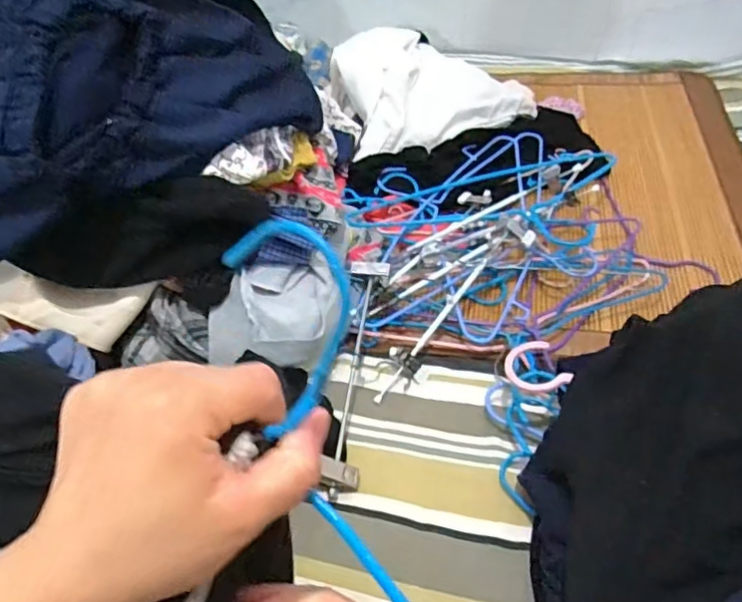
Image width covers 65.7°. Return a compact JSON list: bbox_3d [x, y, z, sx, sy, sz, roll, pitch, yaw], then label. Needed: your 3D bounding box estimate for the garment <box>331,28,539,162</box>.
[{"bbox_3d":[0.115,-0.361,0.965,0.339,0.107,0.247,-10,45,-4],"label":"garment"}]

